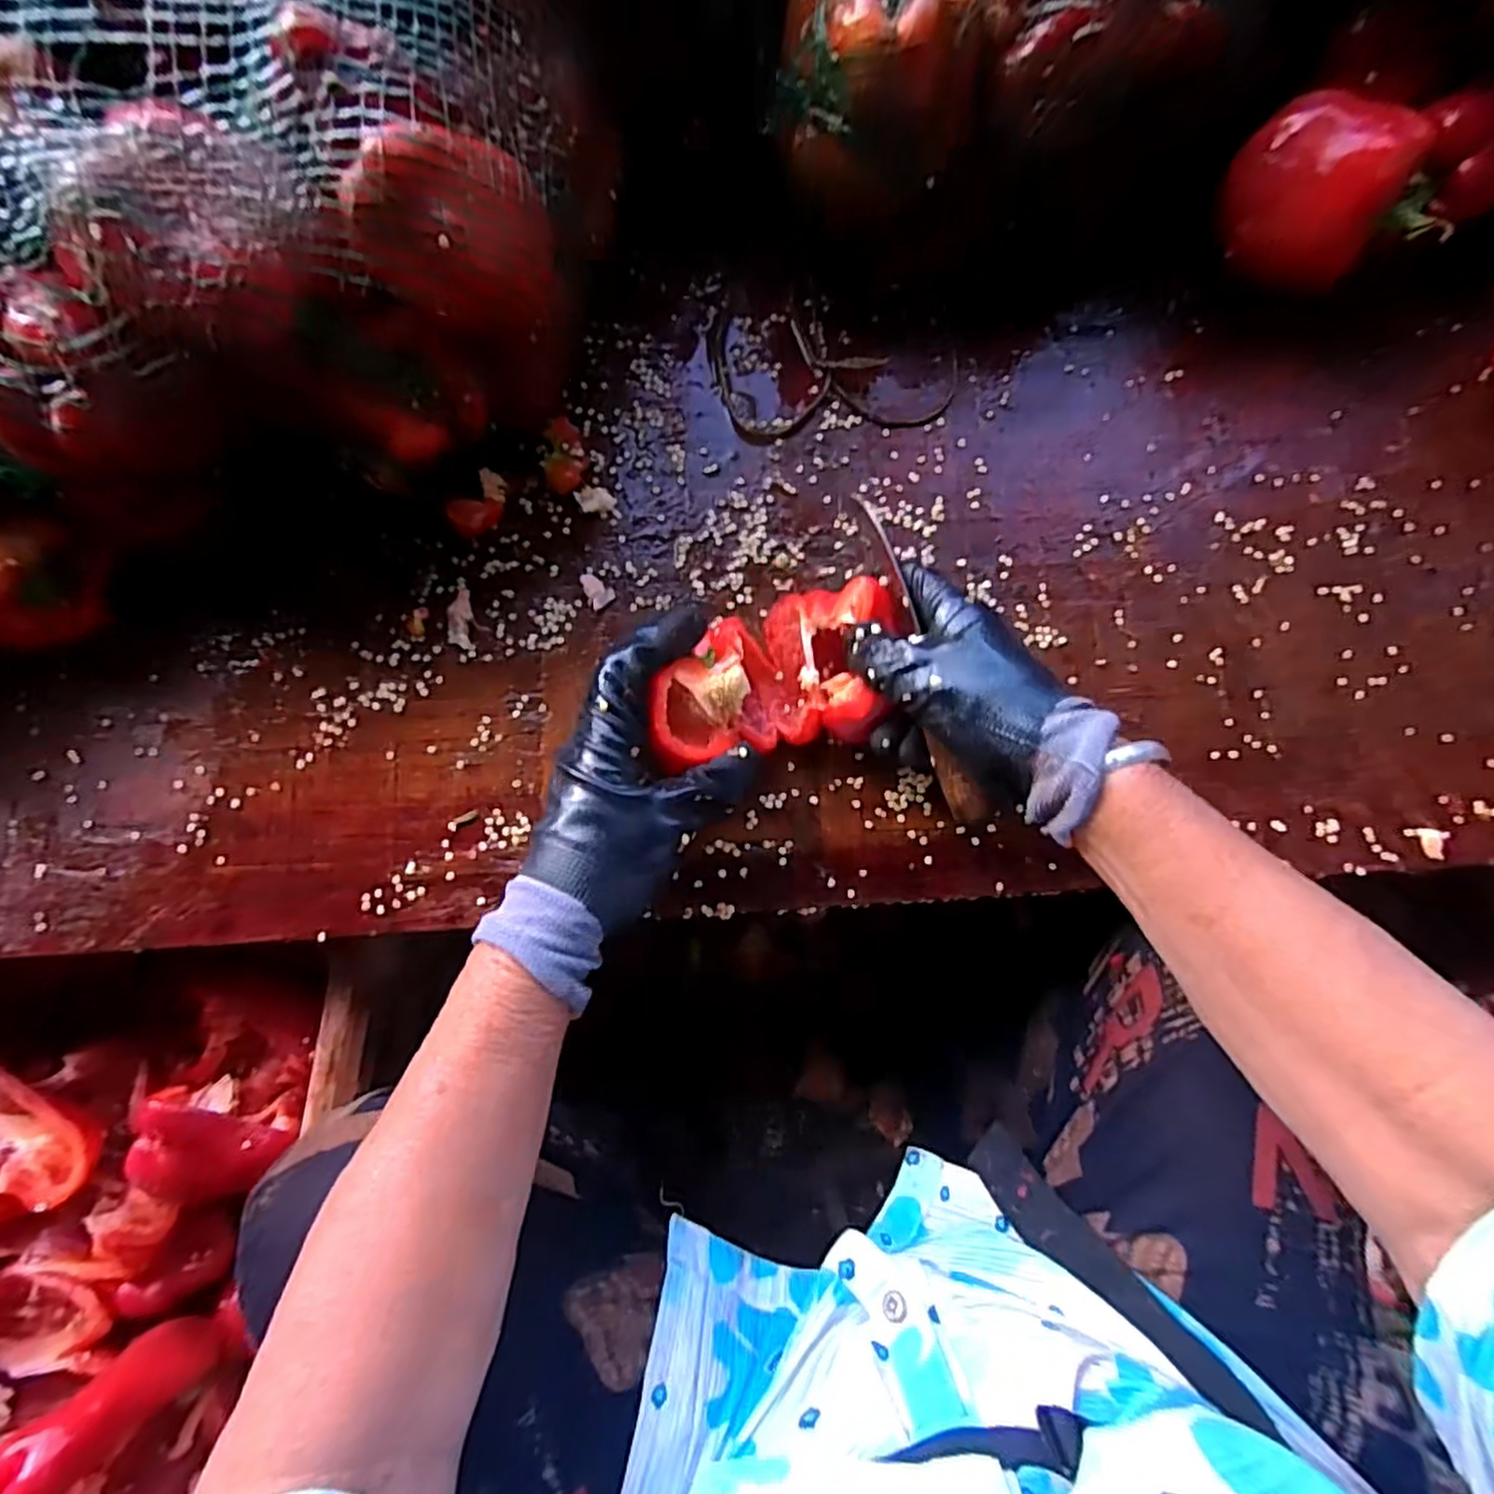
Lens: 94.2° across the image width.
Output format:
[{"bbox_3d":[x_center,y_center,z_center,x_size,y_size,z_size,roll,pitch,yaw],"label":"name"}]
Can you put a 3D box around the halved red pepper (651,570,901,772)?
[{"bbox_3d":[0.015,-0.038,0.359,0.127,0.068,0.081,-11,82,-3],"label":"halved red pepper"}]

